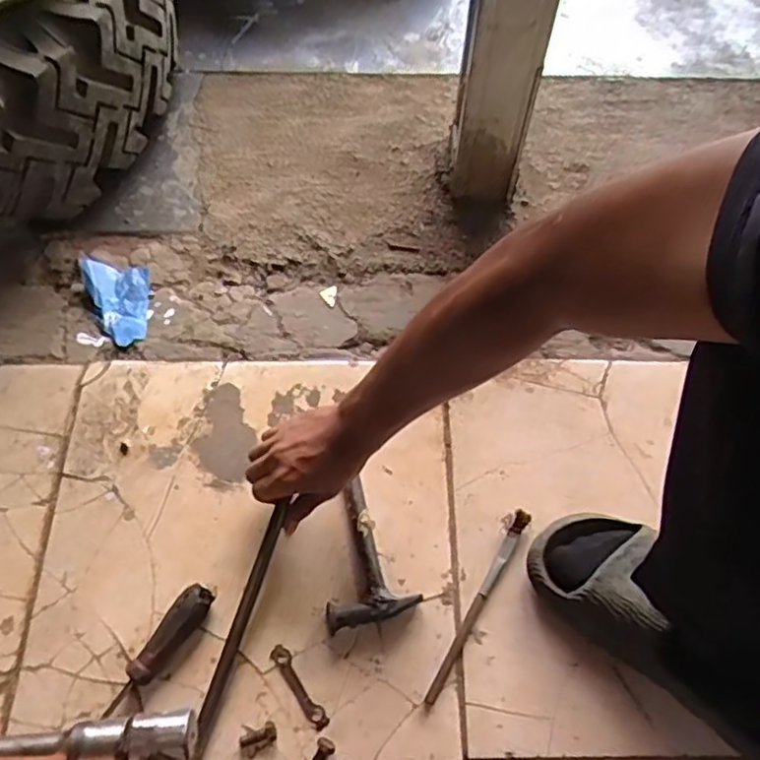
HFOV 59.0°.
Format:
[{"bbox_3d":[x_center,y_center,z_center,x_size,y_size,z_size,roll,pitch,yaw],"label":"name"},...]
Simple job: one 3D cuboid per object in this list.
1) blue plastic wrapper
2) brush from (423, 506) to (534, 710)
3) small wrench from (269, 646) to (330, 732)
[{"bbox_3d":[-0.309,-0.101,0.805,0.068,0.017,0.127,-18,65,-11],"label":"blue plastic wrapper"},{"bbox_3d":[0.093,0.209,0.636,0.015,0.015,0.197,29,65,12],"label":"brush"},{"bbox_3d":[-0.073,0.278,0.609,0.016,0.004,0.082,-33,69,-15],"label":"small wrench"}]

